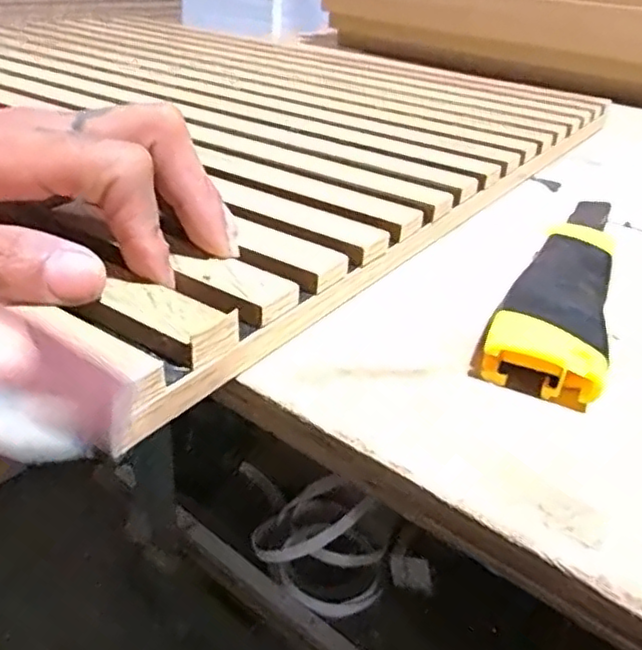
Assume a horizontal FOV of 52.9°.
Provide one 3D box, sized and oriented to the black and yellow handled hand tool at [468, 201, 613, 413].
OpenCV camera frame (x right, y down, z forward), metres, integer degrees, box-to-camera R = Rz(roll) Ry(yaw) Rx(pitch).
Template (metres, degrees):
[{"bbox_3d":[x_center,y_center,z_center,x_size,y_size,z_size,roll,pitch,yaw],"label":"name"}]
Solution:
[{"bbox_3d":[0.101,-0.016,0.264,0.039,0.023,0.145,18,34,21],"label":"black and yellow handled hand tool"}]

